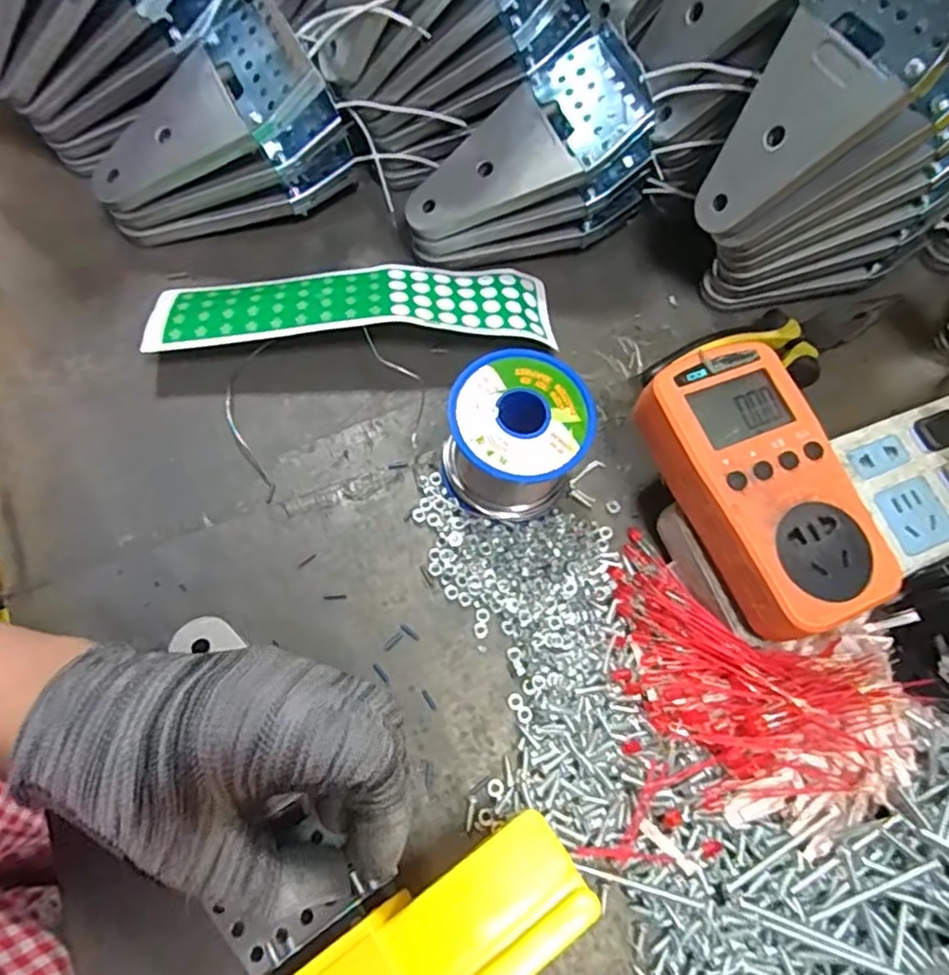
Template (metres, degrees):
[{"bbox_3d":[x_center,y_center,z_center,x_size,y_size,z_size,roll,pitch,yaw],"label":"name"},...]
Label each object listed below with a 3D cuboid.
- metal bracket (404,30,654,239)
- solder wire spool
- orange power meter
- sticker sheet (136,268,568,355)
[{"bbox_3d":[0.026,-0.183,0.362,0.137,0.015,0.066,-29,71,12],"label":"metal bracket"},{"bbox_3d":[0.020,-0.023,0.323,0.065,0.058,0.068,1,68,-3],"label":"solder wire spool"},{"bbox_3d":[0.126,0.000,0.292,0.071,0.029,0.126,-20,71,-13],"label":"orange power meter"},{"bbox_3d":[-0.065,-0.101,0.369,0.214,0.019,0.064,-2,48,-4],"label":"sticker sheet"}]

